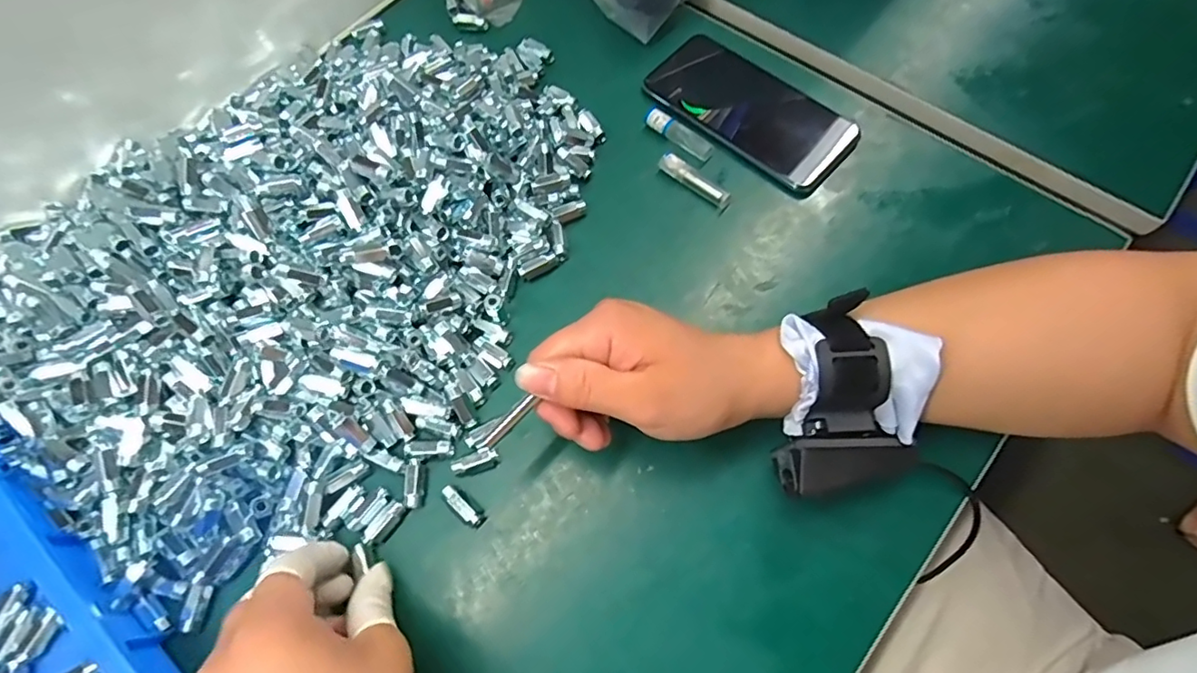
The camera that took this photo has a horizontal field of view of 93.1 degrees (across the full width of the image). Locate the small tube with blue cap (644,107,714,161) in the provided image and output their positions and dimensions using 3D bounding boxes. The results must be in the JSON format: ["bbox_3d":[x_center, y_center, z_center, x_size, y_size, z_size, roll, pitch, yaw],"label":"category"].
[{"bbox_3d":[0.059,-0.150,0.419,0.059,0.012,0.015,42,75,17],"label":"small tube with blue cap"}]

